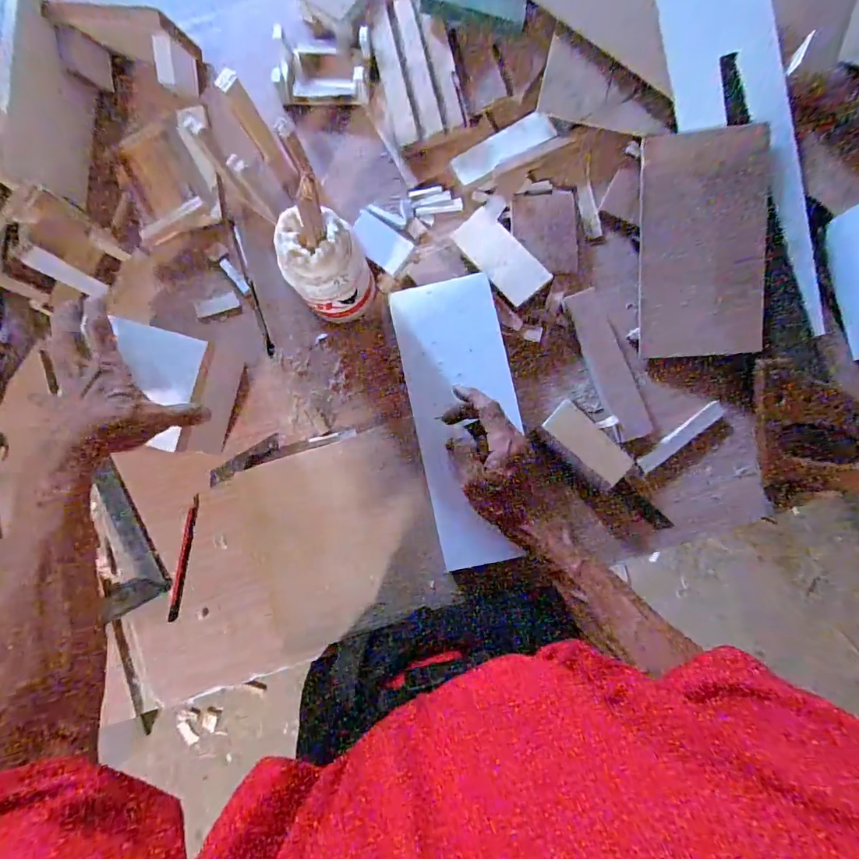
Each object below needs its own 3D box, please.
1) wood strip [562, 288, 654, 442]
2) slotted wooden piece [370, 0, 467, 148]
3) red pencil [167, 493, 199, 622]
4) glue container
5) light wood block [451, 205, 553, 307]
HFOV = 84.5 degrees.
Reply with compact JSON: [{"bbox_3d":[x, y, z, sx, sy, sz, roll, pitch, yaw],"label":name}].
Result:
[{"bbox_3d":[0.195,-0.072,0.516,0.039,0.007,0.169,-21,85,1],"label":"wood strip"},{"bbox_3d":[-0.015,-0.414,0.542,0.082,0.017,0.166,-11,85,2],"label":"slotted wooden piece"},{"bbox_3d":[-0.277,0.144,0.532,0.010,0.004,0.139,9,86,3],"label":"red pencil"},{"bbox_3d":[-0.101,-0.161,0.475,0.073,0.127,0.067,0,85,3],"label":"glue container"},{"bbox_3d":[0.078,-0.193,0.525,0.049,0.008,0.116,-42,77,12],"label":"light wood block"}]

